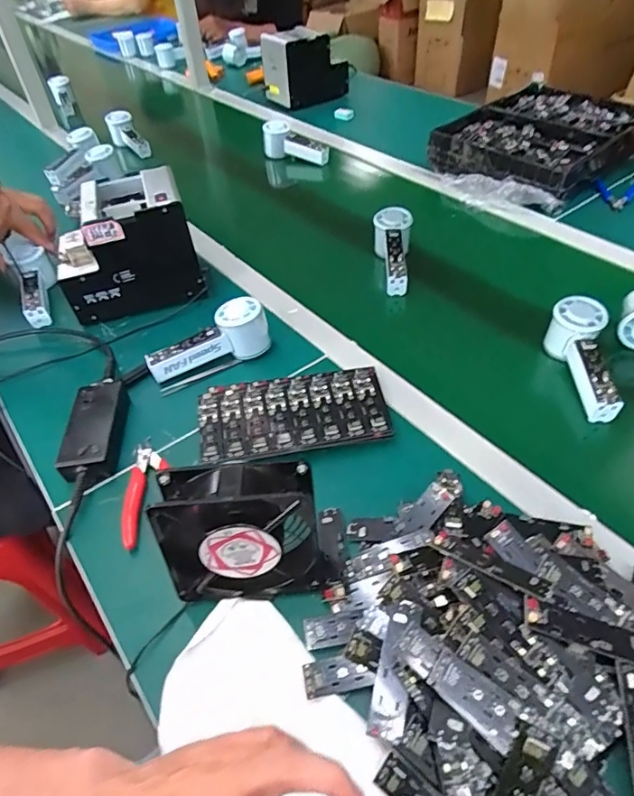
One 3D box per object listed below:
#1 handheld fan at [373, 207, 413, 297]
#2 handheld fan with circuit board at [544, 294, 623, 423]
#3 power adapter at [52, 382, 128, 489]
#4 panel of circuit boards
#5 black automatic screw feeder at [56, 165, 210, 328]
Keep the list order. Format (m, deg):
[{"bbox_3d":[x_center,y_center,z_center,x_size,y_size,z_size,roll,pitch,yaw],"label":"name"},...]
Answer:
[{"bbox_3d":[0.115,-0.217,0.750,0.055,0.055,0.156,-2,60,3],"label":"handheld fan"},{"bbox_3d":[0.303,-0.042,0.572,0.051,0.050,0.151,-3,62,2],"label":"handheld fan with circuit board"},{"bbox_3d":[-0.239,0.033,0.545,0.052,0.035,0.126,-6,47,0],"label":"power adapter"},{"bbox_3d":[-0.024,0.018,0.548,0.197,0.021,0.104,-10,47,-4],"label":"panel of circuit boards"},{"bbox_3d":[-0.264,-0.208,0.700,0.178,0.149,0.133,-17,48,-11],"label":"black automatic screw feeder"}]

